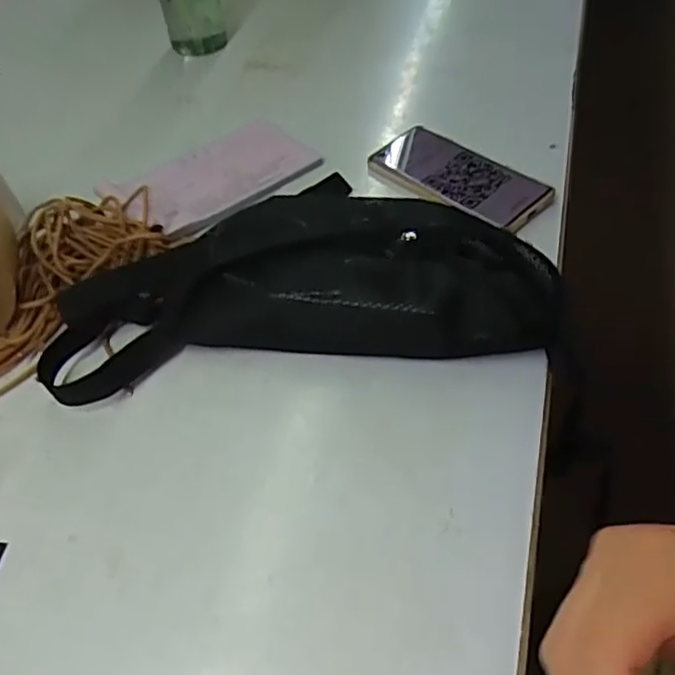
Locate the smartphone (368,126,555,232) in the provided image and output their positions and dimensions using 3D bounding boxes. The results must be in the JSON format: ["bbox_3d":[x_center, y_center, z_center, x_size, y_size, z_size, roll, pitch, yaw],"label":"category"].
[{"bbox_3d":[0.113,-0.149,0.592,0.160,0.016,0.076,35,60,29],"label":"smartphone"}]

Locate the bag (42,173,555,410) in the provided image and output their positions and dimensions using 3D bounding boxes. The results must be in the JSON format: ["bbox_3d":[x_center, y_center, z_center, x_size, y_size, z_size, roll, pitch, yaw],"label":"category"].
[{"bbox_3d":[-0.031,-0.054,0.486,0.358,0.079,0.164,-6,49,-1],"label":"bag"}]

